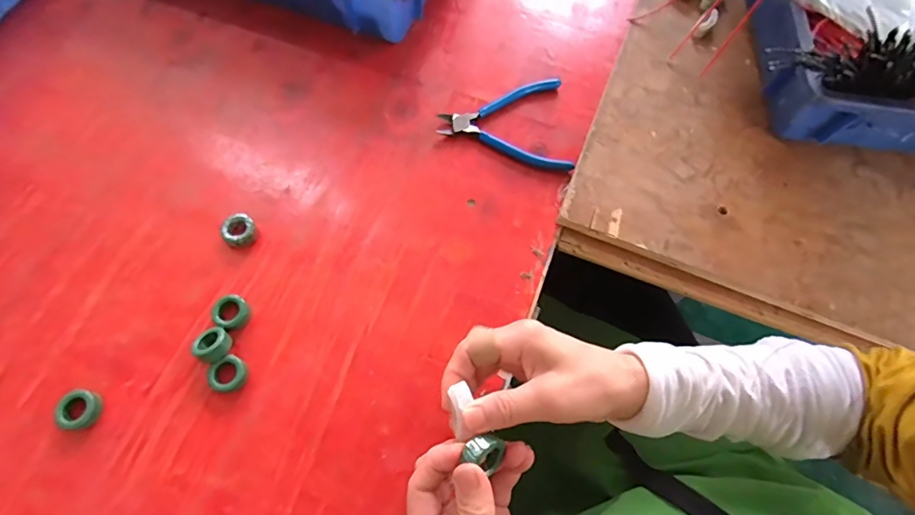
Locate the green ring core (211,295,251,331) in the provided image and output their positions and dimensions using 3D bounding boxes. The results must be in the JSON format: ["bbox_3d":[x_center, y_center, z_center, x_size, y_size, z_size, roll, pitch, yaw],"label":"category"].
[{"bbox_3d":[-0.205,0.050,0.419,0.027,0.018,0.028,0,67,0],"label":"green ring core"}]

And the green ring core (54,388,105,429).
[{"bbox_3d":[-0.314,0.127,0.386,0.030,0.015,0.031,0,67,0],"label":"green ring core"}]

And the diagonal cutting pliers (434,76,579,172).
[{"bbox_3d":[0.051,-0.147,0.511,0.138,0.011,0.119,-3,67,-2],"label":"diagonal cutting pliers"}]

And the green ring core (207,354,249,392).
[{"bbox_3d":[-0.196,0.101,0.398,0.029,0.011,0.028,0,67,0],"label":"green ring core"}]

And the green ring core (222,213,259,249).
[{"bbox_3d":[-0.214,-0.026,0.454,0.030,0.014,0.031,0,67,0],"label":"green ring core"}]

